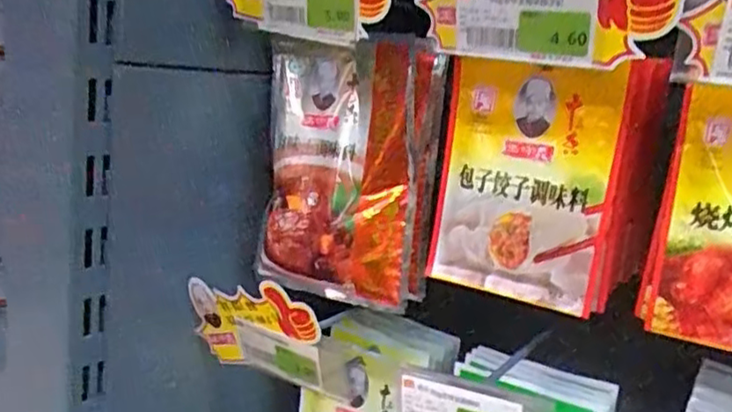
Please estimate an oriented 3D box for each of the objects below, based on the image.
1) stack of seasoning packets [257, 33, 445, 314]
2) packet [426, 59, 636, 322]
[{"bbox_3d":[-0.019,-0.025,0.515,0.141,0.189,0.053,10,12,20],"label":"stack of seasoning packets"},{"bbox_3d":[0.105,-0.015,0.451,0.115,0.158,0.016,13,14,27],"label":"packet"}]

